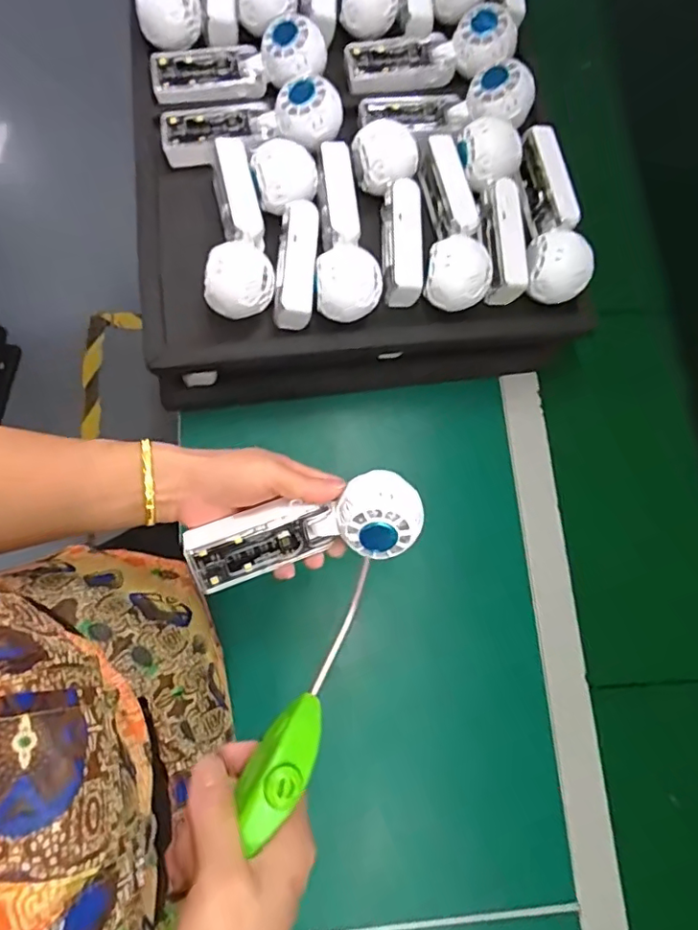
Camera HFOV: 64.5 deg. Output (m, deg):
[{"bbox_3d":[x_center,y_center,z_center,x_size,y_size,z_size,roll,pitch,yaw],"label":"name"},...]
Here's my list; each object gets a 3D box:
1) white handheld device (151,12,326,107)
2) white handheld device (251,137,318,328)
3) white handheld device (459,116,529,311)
[{"bbox_3d":[-0.110,-0.400,0.546,0.172,0.046,0.062,-5,75,-3],"label":"white handheld device"},{"bbox_3d":[-0.053,-0.212,0.508,0.057,0.049,0.172,-7,75,-3],"label":"white handheld device"},{"bbox_3d":[0.138,-0.238,0.527,0.058,0.059,0.167,-2,75,-2],"label":"white handheld device"}]

